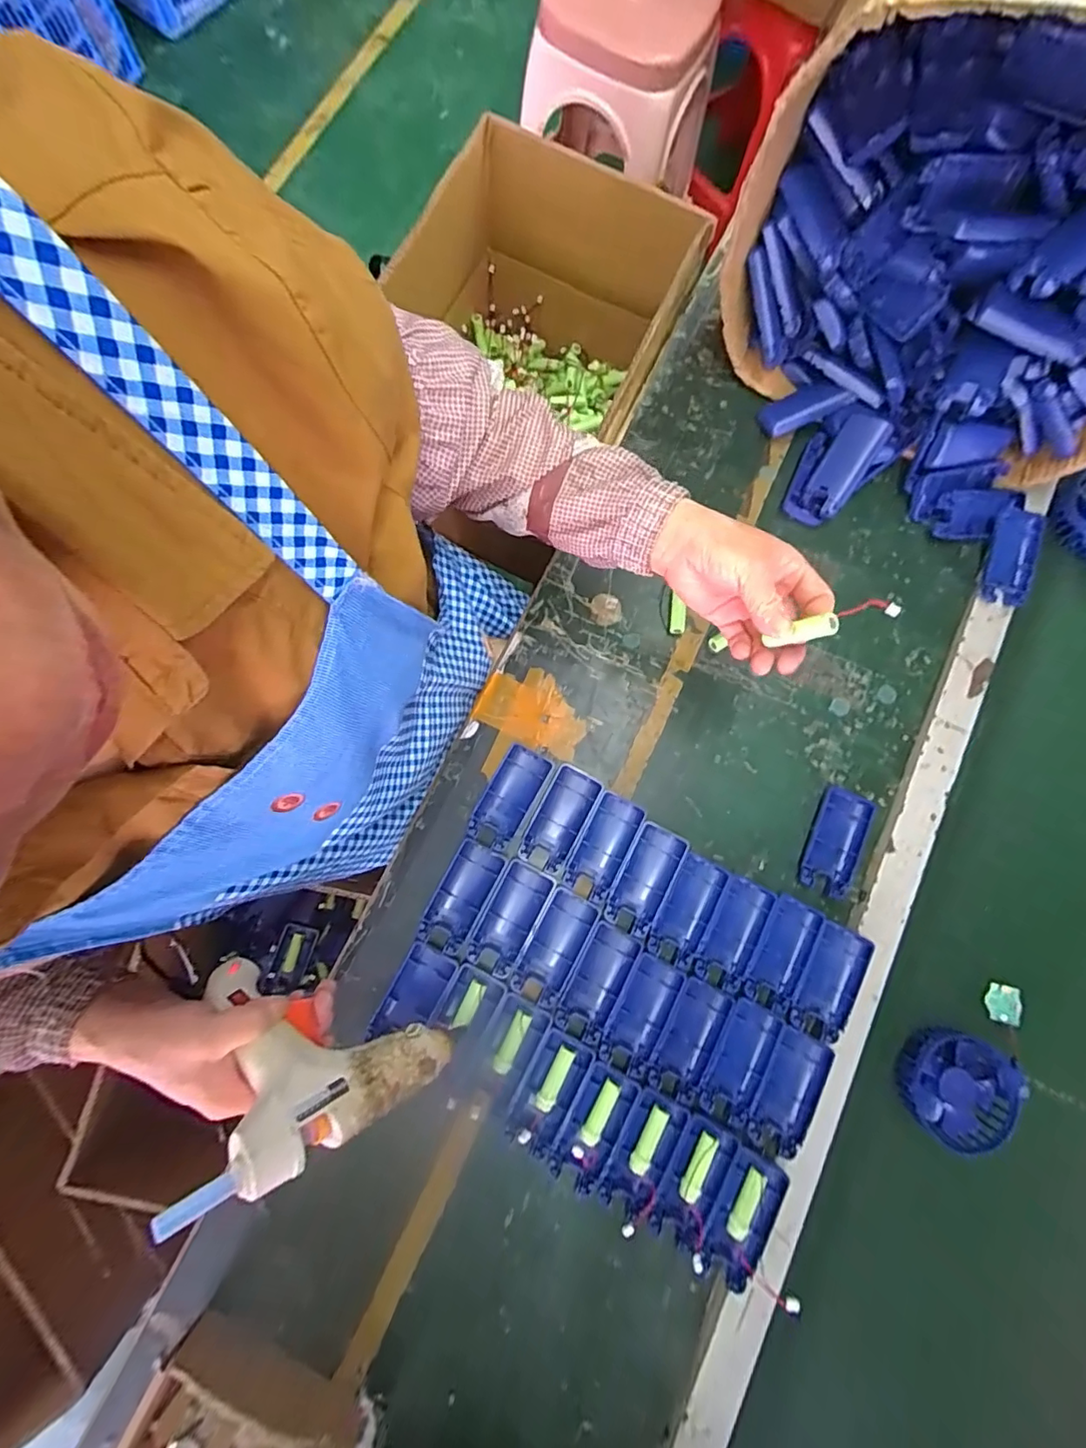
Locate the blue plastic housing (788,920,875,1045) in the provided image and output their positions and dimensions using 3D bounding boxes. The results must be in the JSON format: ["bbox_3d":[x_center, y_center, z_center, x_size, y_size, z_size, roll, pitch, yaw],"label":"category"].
[{"bbox_3d":[0.254,0.227,0.469,0.045,0.017,0.093,28,80,2],"label":"blue plastic housing"}]

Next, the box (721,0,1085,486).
[{"bbox_3d":[0.377,-0.419,0.441,0.392,0.303,0.243,24,80,1],"label":"box"}]

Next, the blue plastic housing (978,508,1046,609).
[{"bbox_3d":[0.477,-0.168,0.539,0.042,0.012,0.096,12,91,3],"label":"blue plastic housing"}]

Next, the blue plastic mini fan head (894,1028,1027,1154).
[{"bbox_3d":[0.355,0.311,0.455,0.092,0.023,0.085,1,81,-3],"label":"blue plastic mini fan head"}]

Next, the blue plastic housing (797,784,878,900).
[{"bbox_3d":[0.268,0.108,0.488,0.047,0.007,0.094,27,80,1],"label":"blue plastic housing"}]

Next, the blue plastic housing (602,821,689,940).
[{"bbox_3d":[0.092,0.139,0.476,0.043,0.012,0.093,28,80,1],"label":"blue plastic housing"}]

